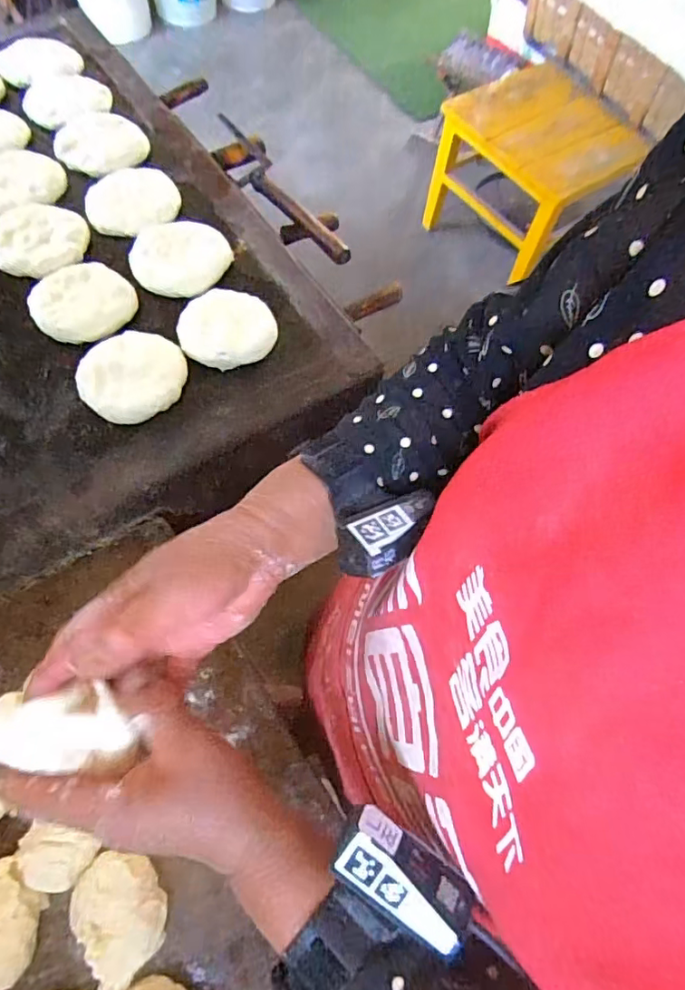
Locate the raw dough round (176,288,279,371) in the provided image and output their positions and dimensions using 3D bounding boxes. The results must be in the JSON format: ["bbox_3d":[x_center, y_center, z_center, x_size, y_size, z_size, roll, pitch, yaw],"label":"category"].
[{"bbox_3d":[-0.139,-0.205,0.654,0.113,0.028,0.102,-16,67,-11],"label":"raw dough round"}]

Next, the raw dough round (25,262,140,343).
[{"bbox_3d":[-0.313,-0.232,0.657,0.111,0.022,0.100,-36,72,-19],"label":"raw dough round"}]

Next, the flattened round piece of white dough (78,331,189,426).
[{"bbox_3d":[-0.236,-0.137,0.617,0.104,0.029,0.114,2,65,-3],"label":"flattened round piece of white dough"}]

